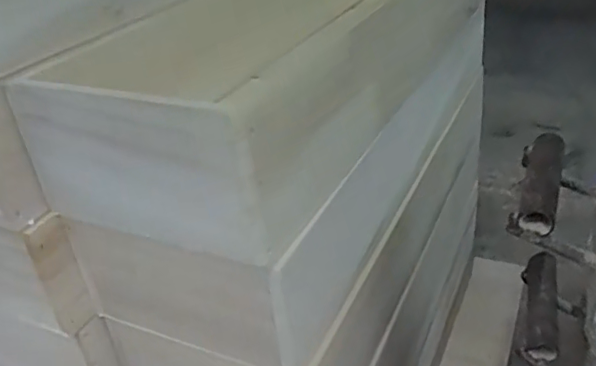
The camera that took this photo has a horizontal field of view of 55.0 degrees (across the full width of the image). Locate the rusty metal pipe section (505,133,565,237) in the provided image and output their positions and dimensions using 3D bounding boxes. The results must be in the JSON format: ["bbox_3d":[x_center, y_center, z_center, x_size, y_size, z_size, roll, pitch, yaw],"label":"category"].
[{"bbox_3d":[0.156,-0.001,0.371,0.025,0.021,0.094,9,34,23],"label":"rusty metal pipe section"}]

